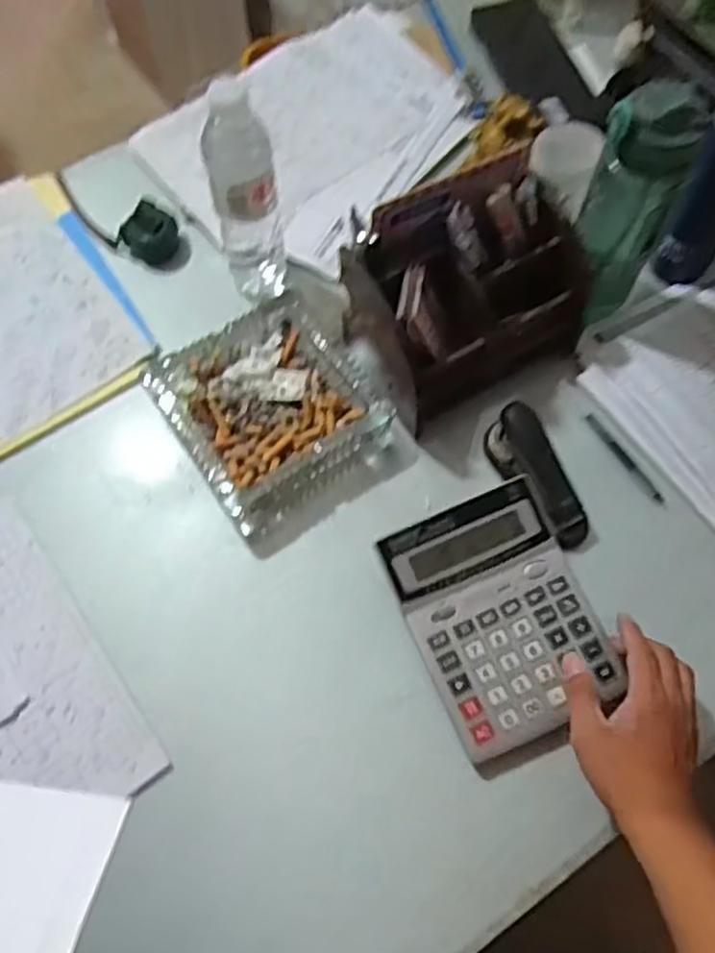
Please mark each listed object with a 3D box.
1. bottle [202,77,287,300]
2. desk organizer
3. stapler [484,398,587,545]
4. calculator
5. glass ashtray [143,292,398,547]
[{"bbox_3d":[-0.103,-0.254,0.685,0.056,0.225,0.053,0,67,1],"label":"bottle"},{"bbox_3d":[0.102,-0.167,0.663,0.204,0.169,0.136,-28,70,-11],"label":"desk organizer"},{"bbox_3d":[0.165,0.000,0.661,0.044,0.050,0.133,-24,69,-9],"label":"stapler"},{"bbox_3d":[0.123,0.113,0.605,0.148,0.031,0.192,-22,68,-10],"label":"calculator"},{"bbox_3d":[-0.083,-0.066,0.699,0.176,0.046,0.194,-36,71,-13],"label":"glass ashtray"}]

